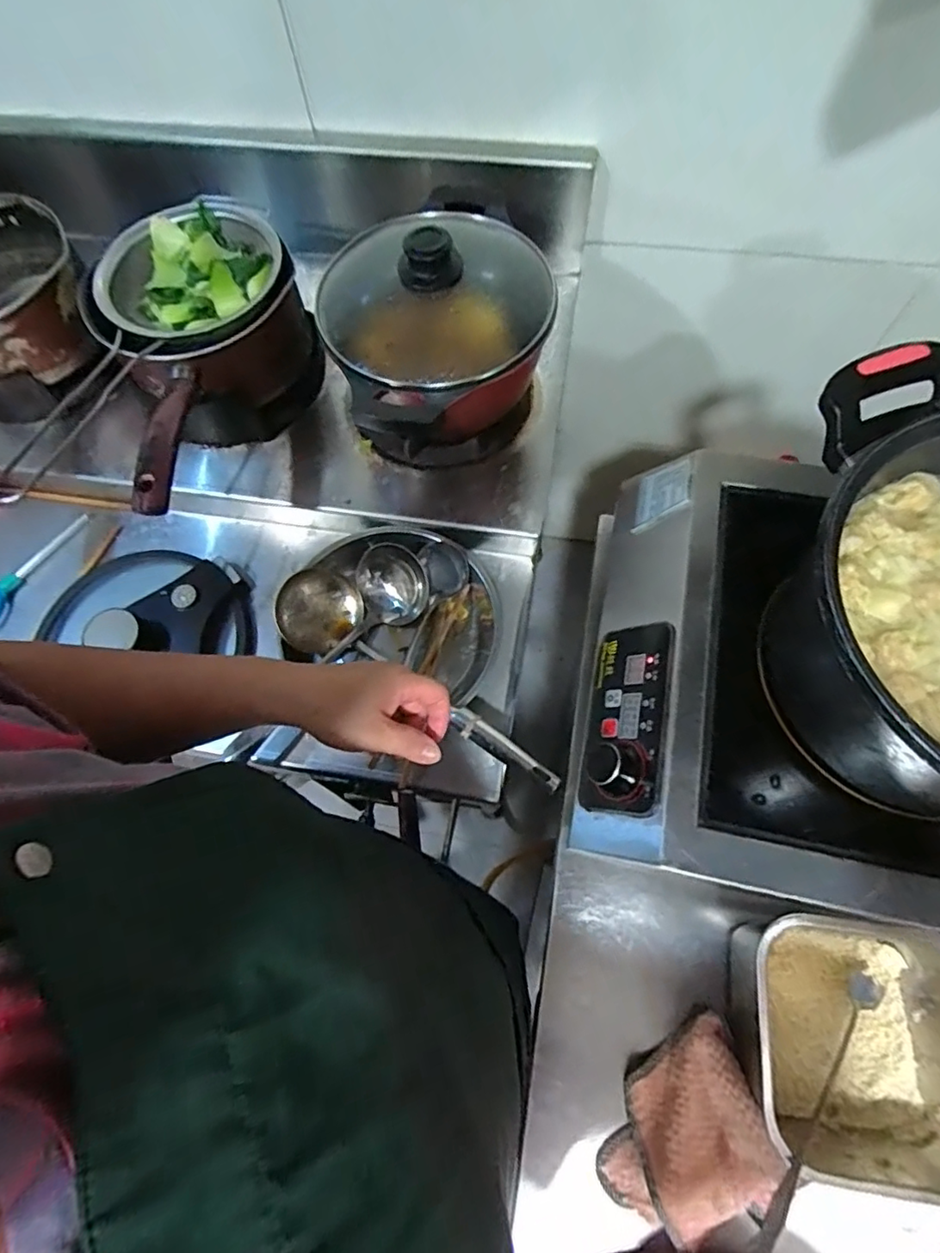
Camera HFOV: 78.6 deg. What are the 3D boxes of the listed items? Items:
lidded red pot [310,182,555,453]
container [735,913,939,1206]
[{"bbox_3d":[-0.024,-0.330,0.654,0.264,0.193,0.278,-1,70,2],"label":"lidded red pot"},{"bbox_3d":[0.281,0.298,0.427,0.148,0.123,0.152,-1,70,2],"label":"container"}]

